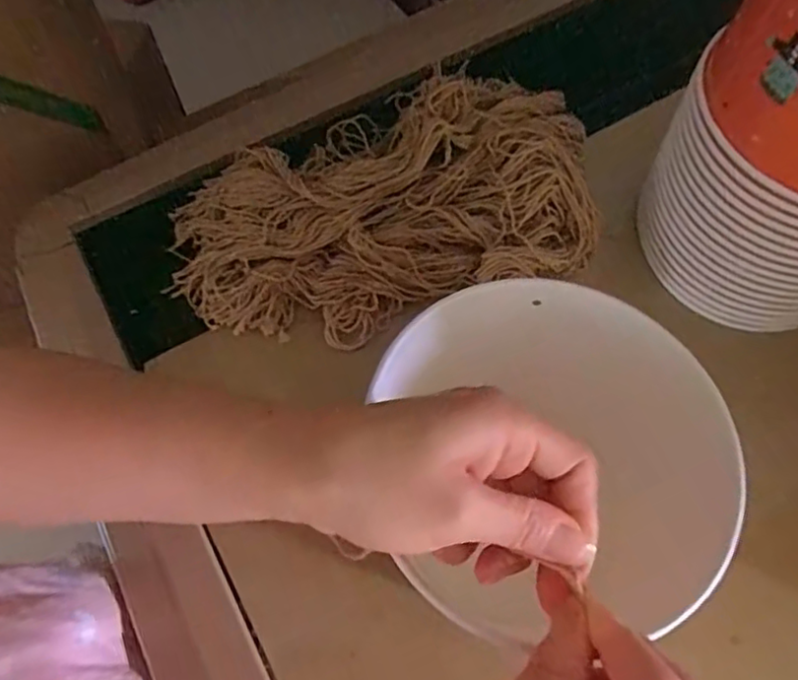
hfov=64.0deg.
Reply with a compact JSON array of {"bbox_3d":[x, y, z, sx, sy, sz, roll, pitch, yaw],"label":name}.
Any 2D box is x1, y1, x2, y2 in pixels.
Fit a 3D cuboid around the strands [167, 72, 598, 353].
[{"bbox_3d":[-0.012,-0.100,0.463,0.299,0.068,0.172,-16,65,-7],"label":"strands"}]

